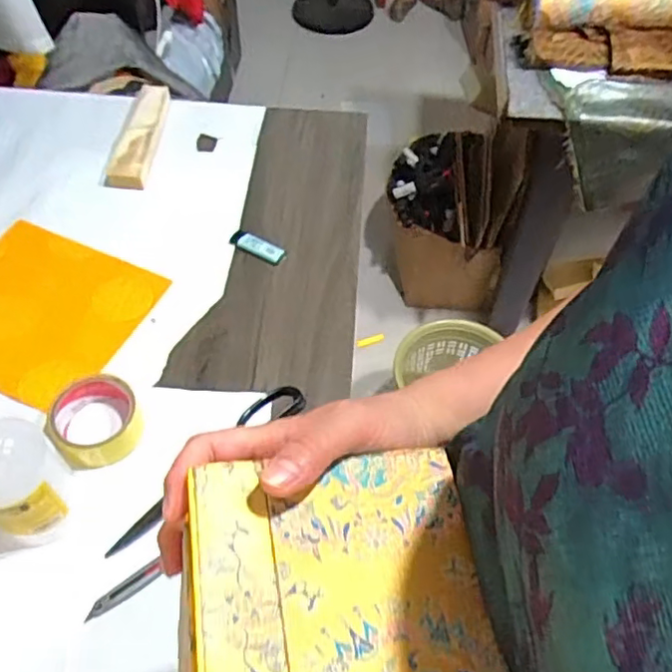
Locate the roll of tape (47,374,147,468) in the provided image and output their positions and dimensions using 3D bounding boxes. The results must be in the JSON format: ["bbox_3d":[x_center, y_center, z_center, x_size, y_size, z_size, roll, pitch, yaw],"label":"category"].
[{"bbox_3d":[-0.251,0.089,0.648,0.086,0.047,0.086,1,53,-2],"label":"roll of tape"}]

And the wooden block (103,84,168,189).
[{"bbox_3d":[-0.292,-0.314,0.947,0.049,0.041,0.207,4,53,1],"label":"wooden block"}]

